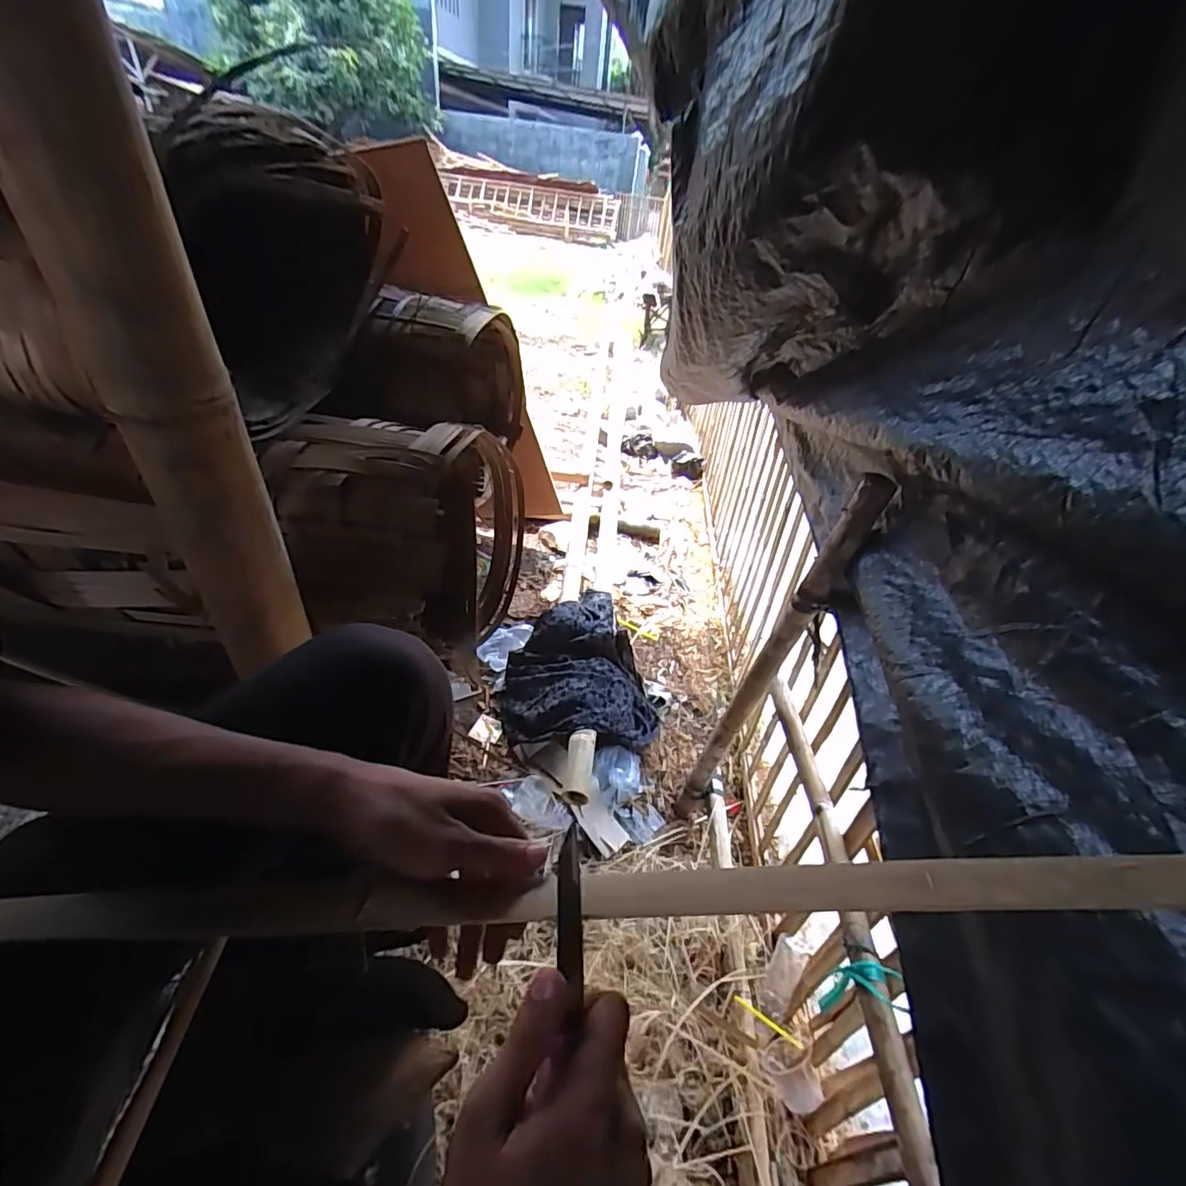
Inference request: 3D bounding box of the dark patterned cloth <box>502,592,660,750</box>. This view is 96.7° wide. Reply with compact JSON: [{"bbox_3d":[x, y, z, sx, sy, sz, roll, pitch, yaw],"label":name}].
[{"bbox_3d":[-0.061,0.212,1.474,0.417,0.212,0.474,-13,43,-24],"label":"dark patterned cloth"}]

